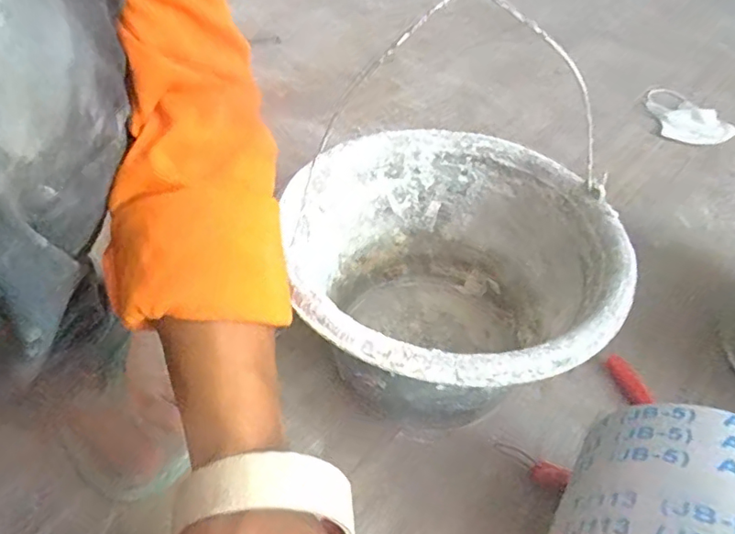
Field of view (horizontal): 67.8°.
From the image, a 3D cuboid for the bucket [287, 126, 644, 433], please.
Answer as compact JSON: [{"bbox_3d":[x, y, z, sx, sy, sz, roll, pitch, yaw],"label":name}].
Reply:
[{"bbox_3d":[0.059,0.024,0.434,0.224,0.150,0.242,-9,46,-13],"label":"bucket"}]

